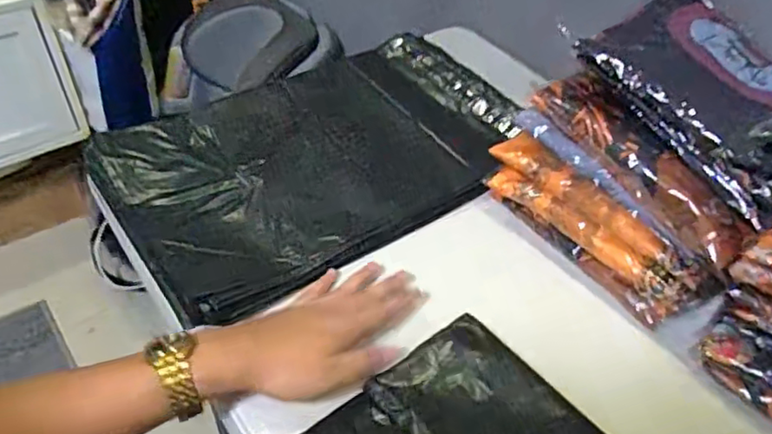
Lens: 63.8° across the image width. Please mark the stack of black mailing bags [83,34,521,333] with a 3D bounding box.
[{"bbox_3d":[-0.073,-0.078,0.737,0.465,0.033,0.306,-26,52,-27],"label":"stack of black mailing bags"}]

